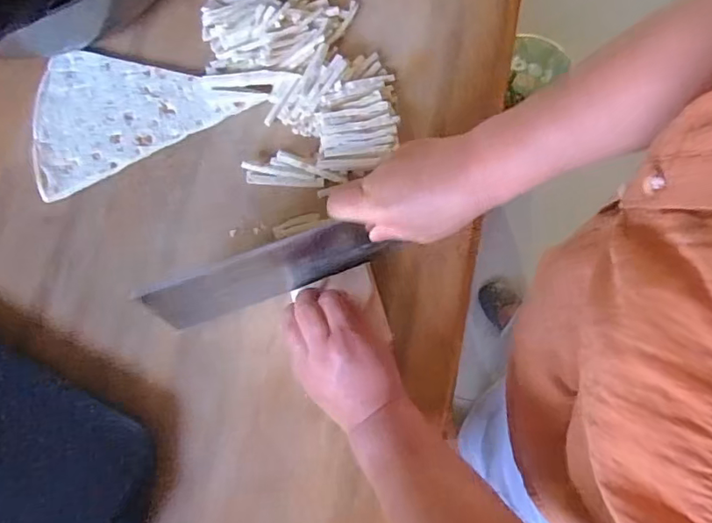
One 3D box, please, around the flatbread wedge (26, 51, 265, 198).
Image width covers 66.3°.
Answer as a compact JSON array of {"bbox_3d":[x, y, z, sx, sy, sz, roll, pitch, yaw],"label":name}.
[{"bbox_3d":[-0.245,-0.177,0.579,0.225,0.012,0.151,-29,75,-10],"label":"flatbread wedge"}]

